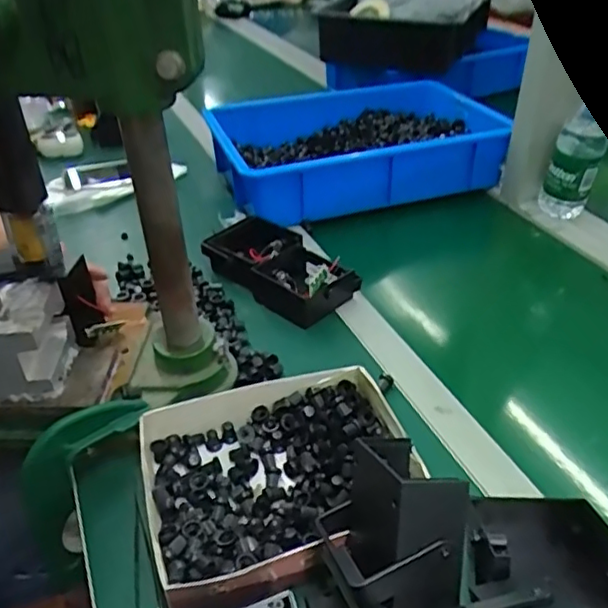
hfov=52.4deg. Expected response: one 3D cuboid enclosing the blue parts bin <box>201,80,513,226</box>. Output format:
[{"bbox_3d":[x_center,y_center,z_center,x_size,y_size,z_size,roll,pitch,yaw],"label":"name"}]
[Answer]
[{"bbox_3d":[0.085,-0.241,0.954,0.434,0.093,0.269,-13,37,-15],"label":"blue parts bin"}]

